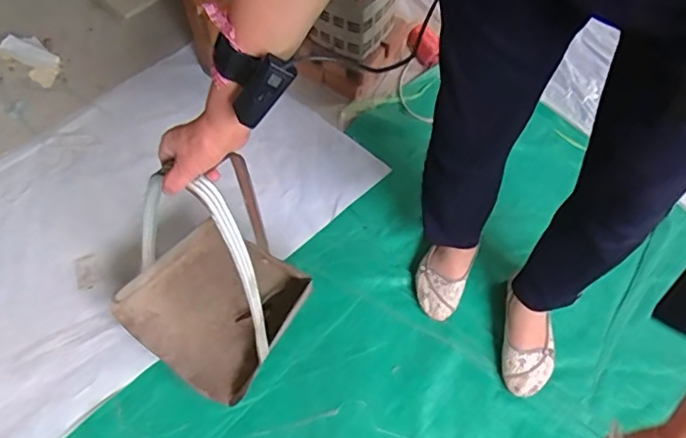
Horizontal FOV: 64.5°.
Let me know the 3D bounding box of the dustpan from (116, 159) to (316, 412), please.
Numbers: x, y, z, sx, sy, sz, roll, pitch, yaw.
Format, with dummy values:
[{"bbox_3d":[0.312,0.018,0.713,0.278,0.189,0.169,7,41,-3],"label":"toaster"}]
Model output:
[{"bbox_3d":[-0.219,0.053,0.841,0.288,0.410,0.277,34,62,17],"label":"dustpan"}]

